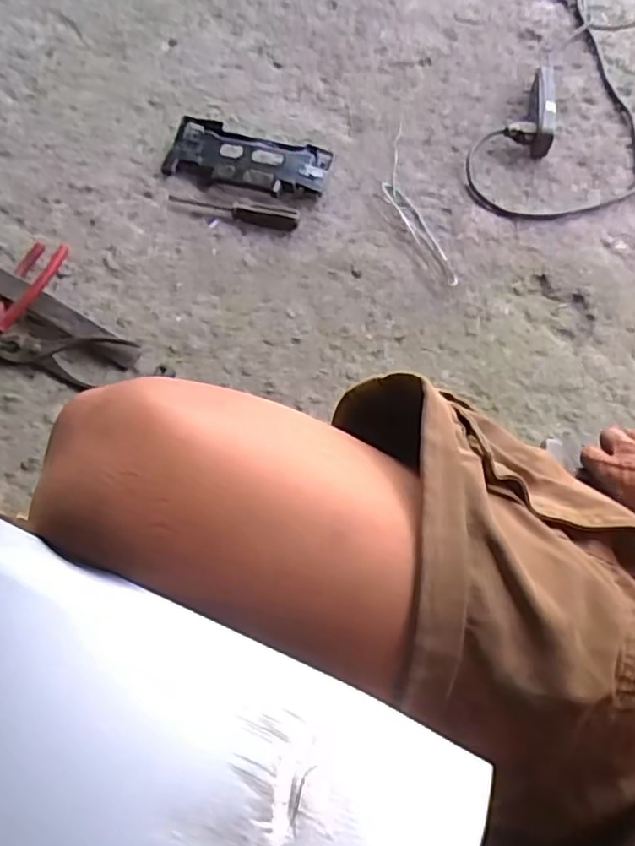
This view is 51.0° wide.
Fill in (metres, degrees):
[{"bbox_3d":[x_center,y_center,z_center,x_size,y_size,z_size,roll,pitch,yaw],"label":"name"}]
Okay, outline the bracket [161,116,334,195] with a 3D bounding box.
[{"bbox_3d":[-0.089,-0.339,0.856,0.203,0.033,0.091,12,61,3],"label":"bracket"}]

